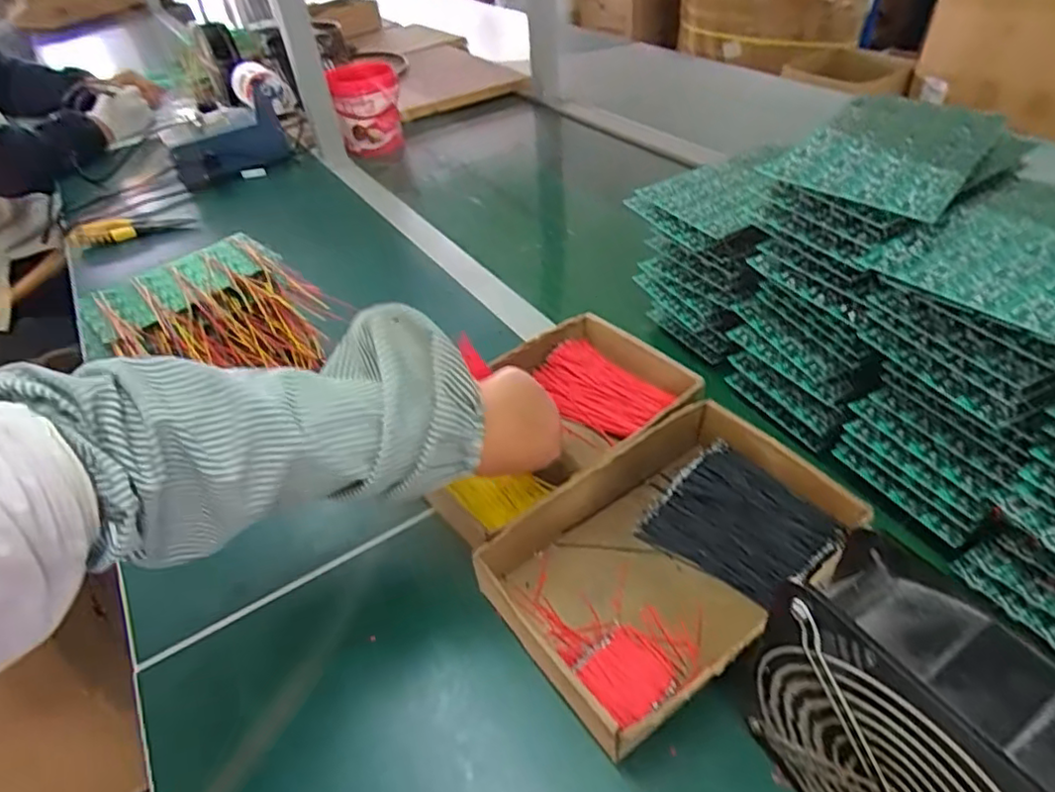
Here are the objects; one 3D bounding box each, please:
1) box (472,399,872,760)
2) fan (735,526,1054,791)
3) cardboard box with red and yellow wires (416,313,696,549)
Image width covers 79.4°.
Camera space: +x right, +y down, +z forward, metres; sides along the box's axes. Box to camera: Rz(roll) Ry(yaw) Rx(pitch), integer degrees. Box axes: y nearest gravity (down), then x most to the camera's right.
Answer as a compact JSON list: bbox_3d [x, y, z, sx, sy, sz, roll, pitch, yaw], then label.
[{"bbox_3d":[0.099,0.107,0.433,0.241,0.050,0.151,-30,46,-24],"label":"box"},{"bbox_3d":[0.172,0.162,0.281,0.058,0.154,0.147,-24,44,-19],"label":"fan"},{"bbox_3d":[0.019,0.021,0.531,0.231,0.050,0.151,-31,47,-25],"label":"cardboard box with red and yellow wires"}]

